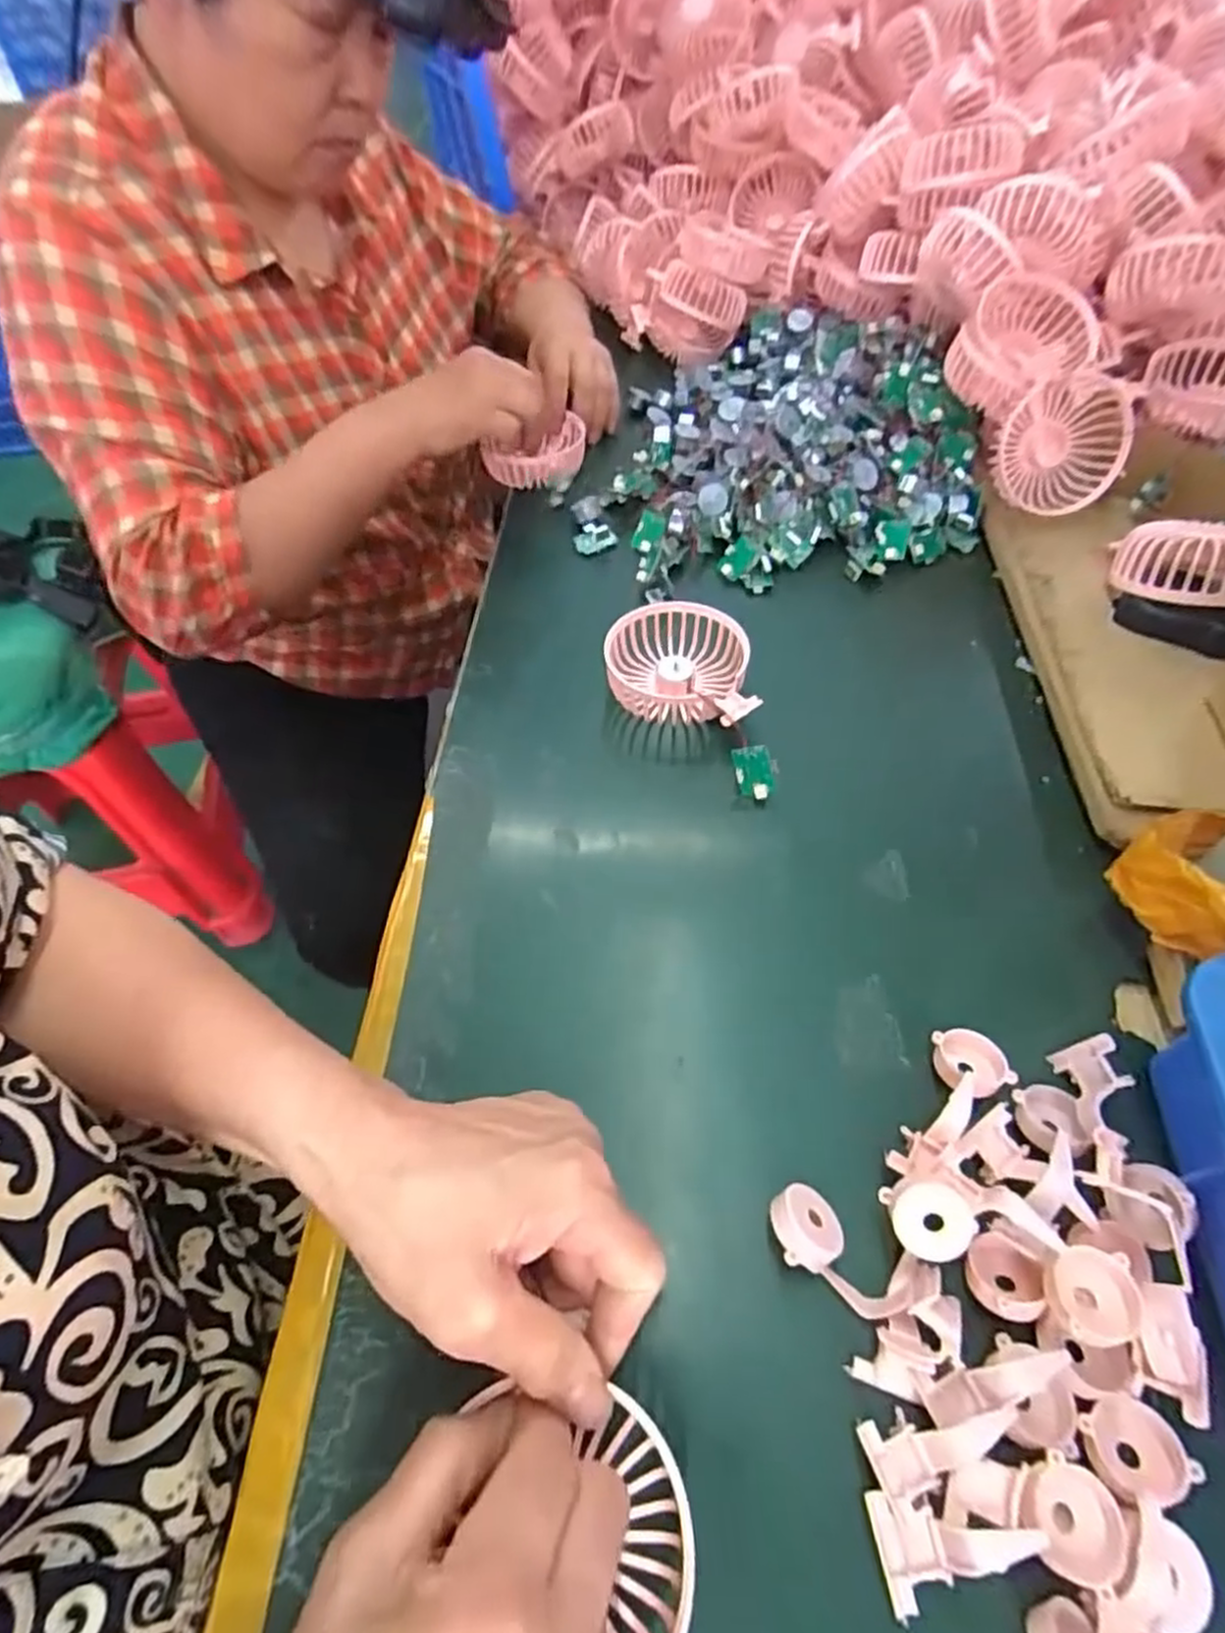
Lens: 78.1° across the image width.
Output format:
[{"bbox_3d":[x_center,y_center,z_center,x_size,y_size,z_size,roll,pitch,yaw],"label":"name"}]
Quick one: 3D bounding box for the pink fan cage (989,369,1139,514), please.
[{"bbox_3d":[0.320,-0.265,0.539,0.088,0.087,0.045,18,39,-7],"label":"pink fan cage"}]

